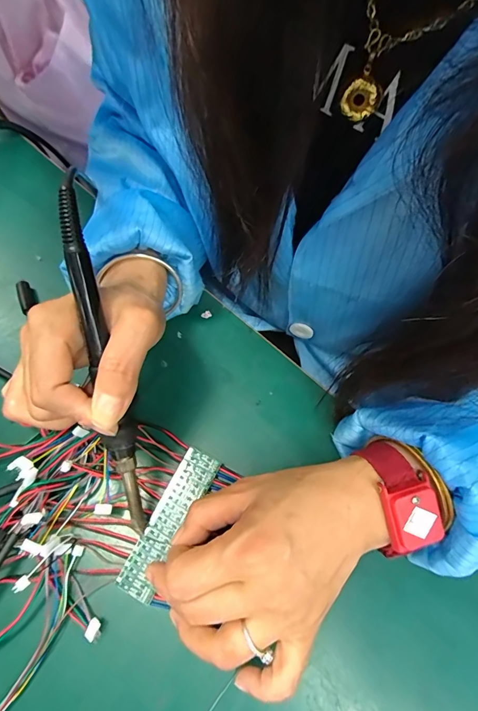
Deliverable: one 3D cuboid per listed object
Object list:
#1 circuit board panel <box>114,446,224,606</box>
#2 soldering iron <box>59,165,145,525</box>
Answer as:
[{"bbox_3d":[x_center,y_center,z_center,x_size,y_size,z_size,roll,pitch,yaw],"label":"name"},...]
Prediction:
[{"bbox_3d":[-0.046,0.109,0.256,0.025,0.004,0.095,26,69,12],"label":"circuit board panel"},{"bbox_3d":[-0.075,0.010,0.222,0.015,0.015,0.218,-10,103,-5],"label":"soldering iron"}]

